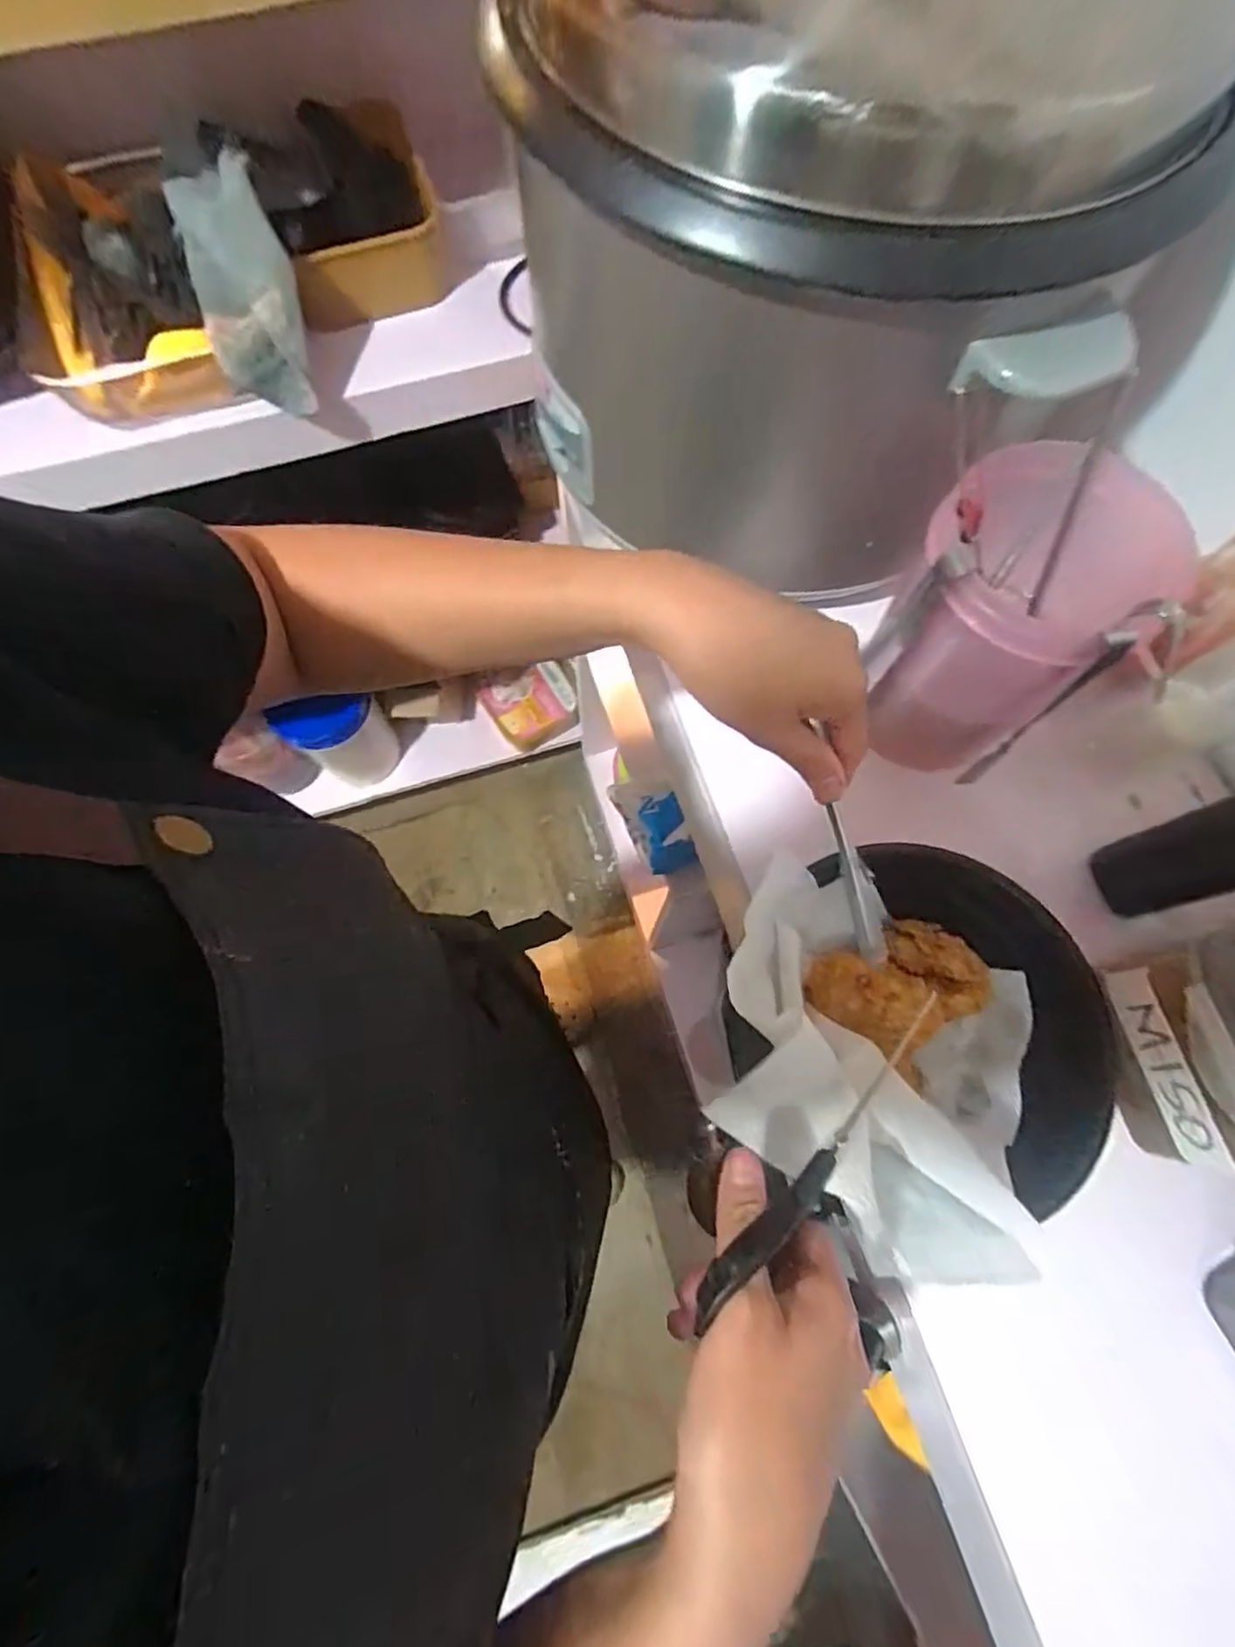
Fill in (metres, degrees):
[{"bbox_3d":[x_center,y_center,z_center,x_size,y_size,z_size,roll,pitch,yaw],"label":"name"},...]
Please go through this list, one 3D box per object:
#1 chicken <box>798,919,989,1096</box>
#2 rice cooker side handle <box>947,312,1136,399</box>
[{"bbox_3d":[0.155,0.086,0.362,0.084,0.040,0.072,-43,76,-12],"label":"chicken"},{"bbox_3d":[0.199,-0.210,0.306,0.075,0.017,0.031,-13,72,-4],"label":"rice cooker side handle"}]

